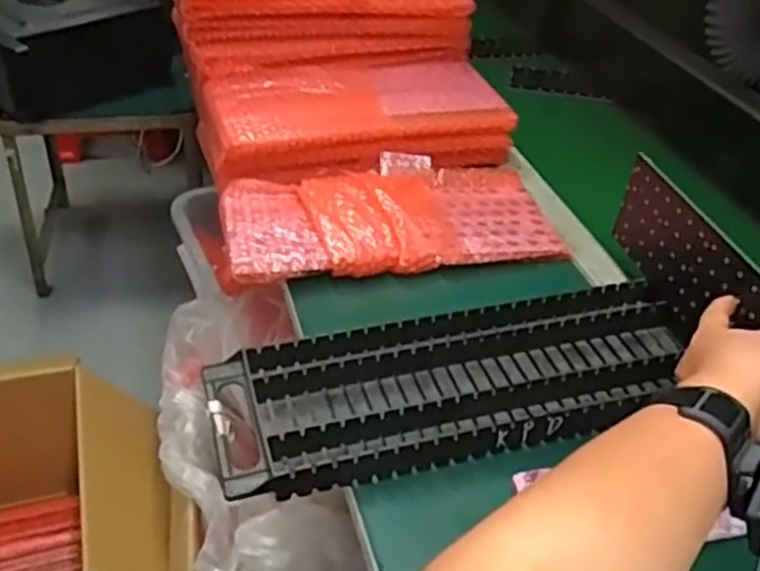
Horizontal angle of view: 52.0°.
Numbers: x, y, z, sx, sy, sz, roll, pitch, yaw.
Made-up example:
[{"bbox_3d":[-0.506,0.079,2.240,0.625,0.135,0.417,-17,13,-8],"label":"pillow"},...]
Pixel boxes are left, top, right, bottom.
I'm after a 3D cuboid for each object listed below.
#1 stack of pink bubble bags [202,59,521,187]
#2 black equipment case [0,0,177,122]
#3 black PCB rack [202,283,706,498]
[{"bbox_3d":[-0.030,-0.203,0.942,0.363,0.074,0.162,-8,39,-15],"label":"stack of pink bubble bags"},{"bbox_3d":[-0.712,-0.545,1.730,0.383,0.186,0.326,-29,48,-35],"label":"black equipment case"},{"bbox_3d":[0.073,0.079,0.651,0.414,0.035,0.150,-10,40,-16],"label":"black PCB rack"}]

